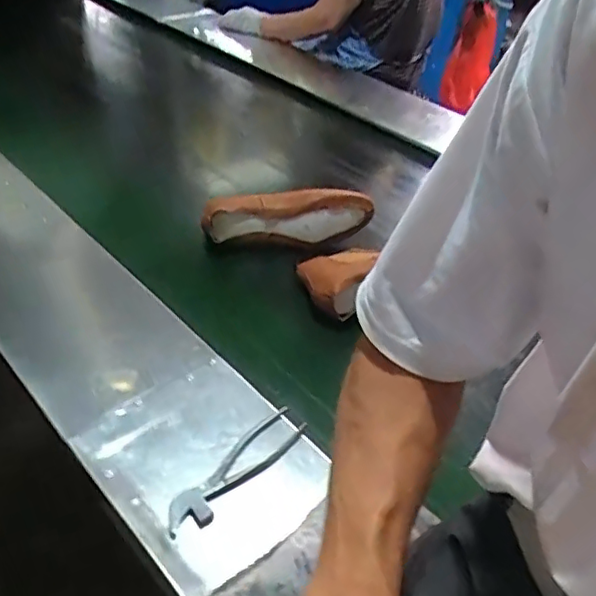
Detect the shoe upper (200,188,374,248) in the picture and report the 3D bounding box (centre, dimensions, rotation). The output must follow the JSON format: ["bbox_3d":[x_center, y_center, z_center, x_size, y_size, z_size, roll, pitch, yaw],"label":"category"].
[{"bbox_3d":[-0.017,-0.130,1.068,0.289,0.098,0.069,-1,40,-6],"label":"shoe upper"}]

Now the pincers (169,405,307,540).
[{"bbox_3d":[-0.069,0.197,0.697,0.049,0.026,0.195,30,46,28],"label":"pincers"}]

